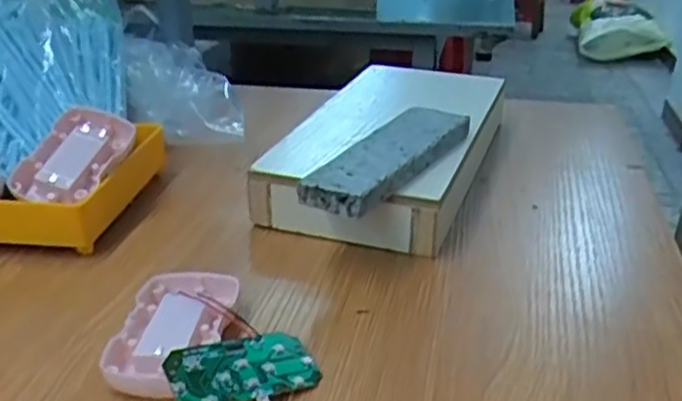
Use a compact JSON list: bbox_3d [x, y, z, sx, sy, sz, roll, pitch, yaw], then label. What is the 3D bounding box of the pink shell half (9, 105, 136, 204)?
[{"bbox_3d":[-0.184,-0.033,0.465,0.056,0.013,0.079,15,53,6],"label":"pink shell half"}]

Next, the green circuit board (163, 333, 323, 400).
[{"bbox_3d":[-0.046,0.082,0.326,0.073,0.004,0.043,-1,34,-33],"label":"green circuit board"}]

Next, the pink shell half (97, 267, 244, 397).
[{"bbox_3d":[-0.089,0.069,0.356,0.053,0.021,0.096,1,26,3],"label":"pink shell half"}]

